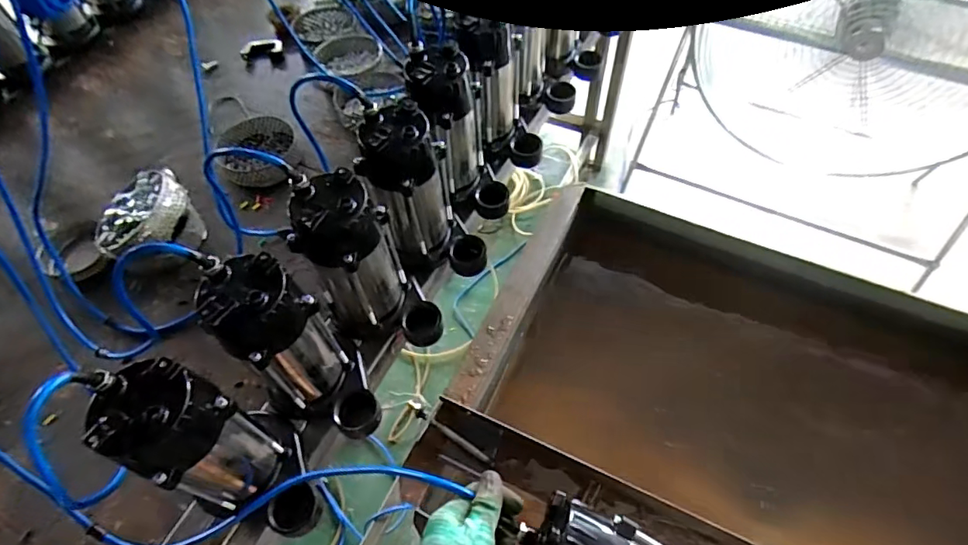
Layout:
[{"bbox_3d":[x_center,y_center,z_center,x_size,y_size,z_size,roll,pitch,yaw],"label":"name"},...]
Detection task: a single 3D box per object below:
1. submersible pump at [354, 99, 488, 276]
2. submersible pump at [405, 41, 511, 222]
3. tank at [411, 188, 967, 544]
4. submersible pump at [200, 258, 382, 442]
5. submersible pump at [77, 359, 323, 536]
[{"bbox_3d":[-0.076,-0.088,0.689,0.107,0.236,0.136,-33,61,-17],"label":"submersible pump"},{"bbox_3d":[-0.036,-0.189,0.758,0.098,0.244,0.142,-28,60,-14],"label":"submersible pump"},{"bbox_3d":[0.360,0.240,0.691,0.732,0.216,0.593,24,61,17],"label":"tank"},{"bbox_3d":[-0.195,0.088,0.577,0.150,0.228,0.096,18,60,14],"label":"submersible pump"},{"bbox_3d":[-0.251,0.185,0.524,0.147,0.239,0.102,25,61,18],"label":"submersible pump"}]

